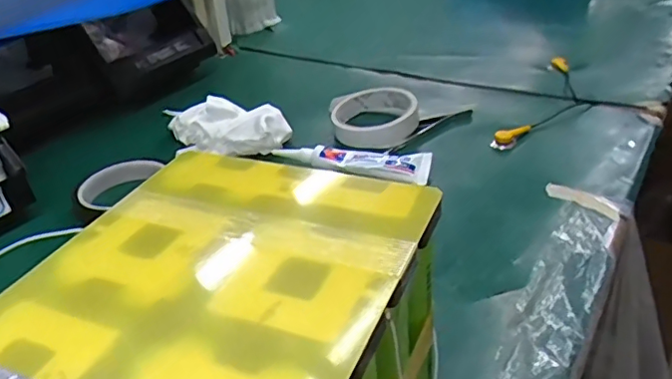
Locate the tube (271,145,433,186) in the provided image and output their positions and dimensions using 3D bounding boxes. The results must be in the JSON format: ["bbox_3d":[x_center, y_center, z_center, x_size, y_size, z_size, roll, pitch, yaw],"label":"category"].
[{"bbox_3d":[0.015,-0.026,0.524,0.142,0.022,0.037,5,35,14],"label":"tube"}]

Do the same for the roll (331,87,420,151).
[{"bbox_3d":[0.040,-0.076,0.591,0.084,0.031,0.083,-3,33,2],"label":"roll"}]

